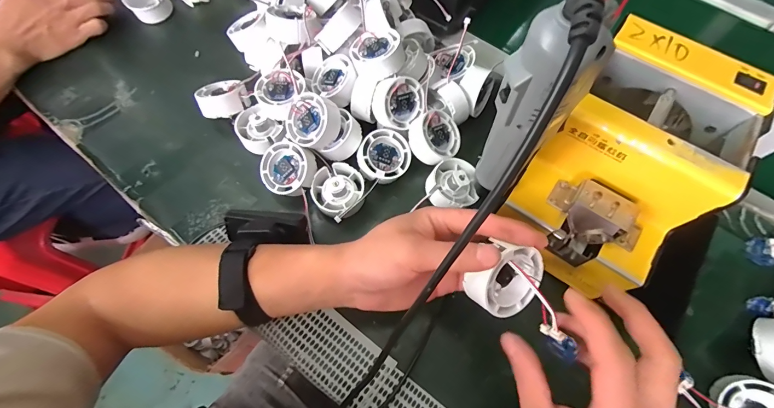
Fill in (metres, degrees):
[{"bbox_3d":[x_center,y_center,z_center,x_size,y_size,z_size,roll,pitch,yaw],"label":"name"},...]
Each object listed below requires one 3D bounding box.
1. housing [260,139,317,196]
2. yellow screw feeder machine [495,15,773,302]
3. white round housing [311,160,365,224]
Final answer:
[{"bbox_3d":[-0.102,-0.036,0.371,0.052,0.024,0.052,-1,86,15],"label":"housing"},{"bbox_3d":[0.197,-0.036,0.301,0.125,0.125,0.173,35,70,13],"label":"yellow screw feeder machine"},{"bbox_3d":[-0.051,-0.014,0.368,0.055,0.033,0.055,0,66,-1],"label":"white round housing"}]

